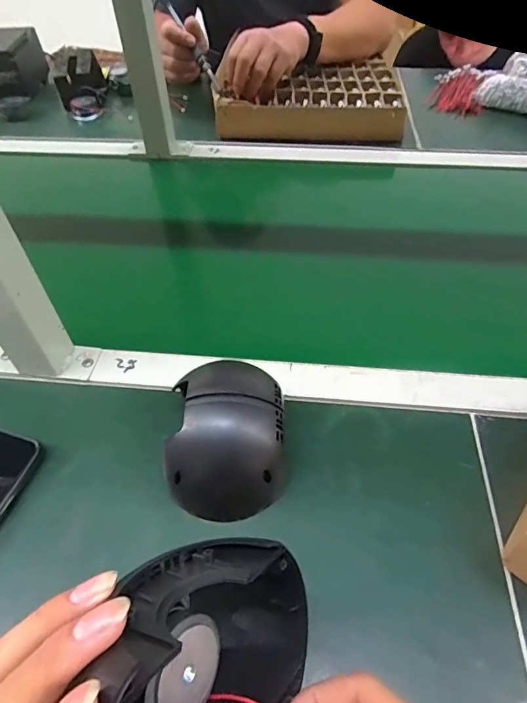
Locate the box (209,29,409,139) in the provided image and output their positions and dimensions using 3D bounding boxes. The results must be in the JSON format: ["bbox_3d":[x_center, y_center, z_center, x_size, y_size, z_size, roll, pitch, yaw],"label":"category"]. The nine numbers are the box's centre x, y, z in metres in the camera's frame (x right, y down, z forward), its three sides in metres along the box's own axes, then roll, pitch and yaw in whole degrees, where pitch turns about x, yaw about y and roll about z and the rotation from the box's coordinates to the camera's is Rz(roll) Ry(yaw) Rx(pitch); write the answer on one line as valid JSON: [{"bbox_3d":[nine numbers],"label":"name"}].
[{"bbox_3d":[0.074,-0.442,0.779,0.306,0.061,0.223,0,49,2],"label":"box"}]

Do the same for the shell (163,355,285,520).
[{"bbox_3d":[-0.028,0.064,0.348,0.087,0.066,0.111,-2,49,1],"label":"shell"}]

